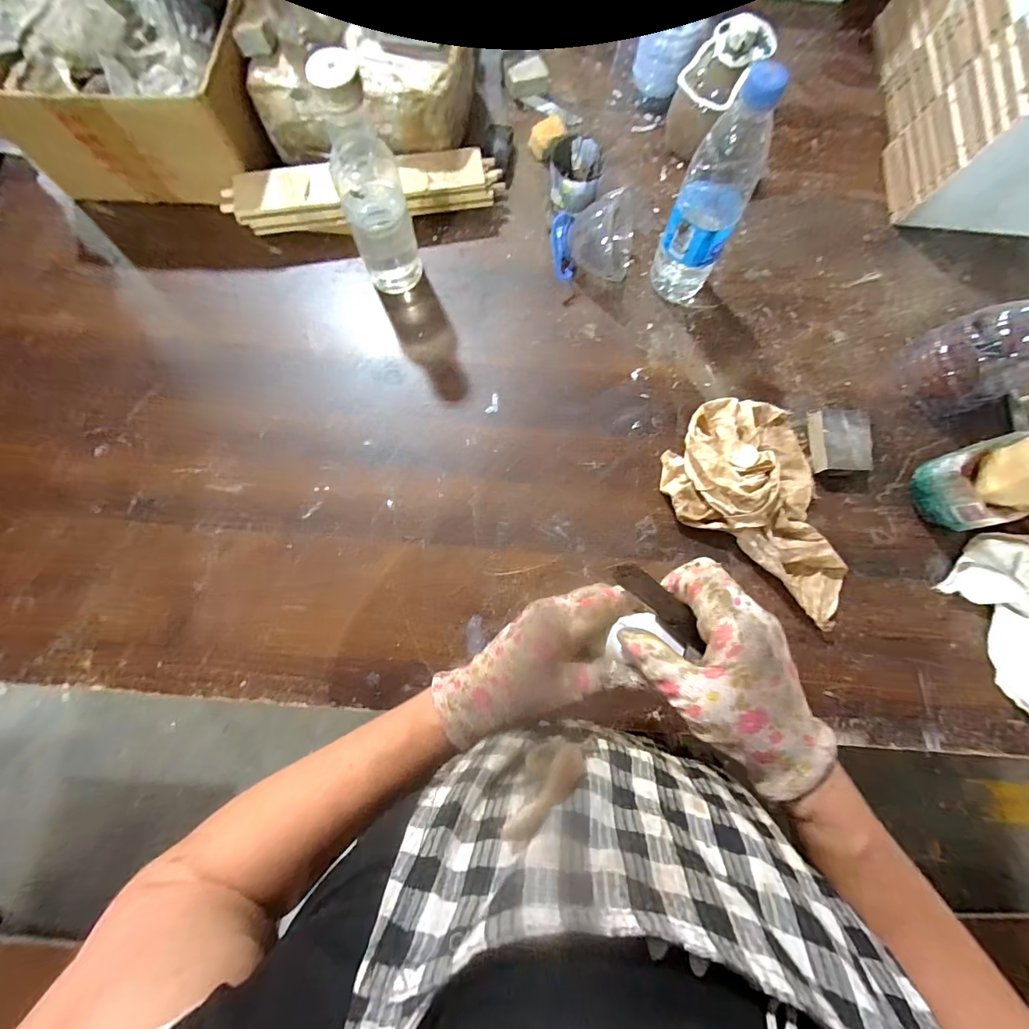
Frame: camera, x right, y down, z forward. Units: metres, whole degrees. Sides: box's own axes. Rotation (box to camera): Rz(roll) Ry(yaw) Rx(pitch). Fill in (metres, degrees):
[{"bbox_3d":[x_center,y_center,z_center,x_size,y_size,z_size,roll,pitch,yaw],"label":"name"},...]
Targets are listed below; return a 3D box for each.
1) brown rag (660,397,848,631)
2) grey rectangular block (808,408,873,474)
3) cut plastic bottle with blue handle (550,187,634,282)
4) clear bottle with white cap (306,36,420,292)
[{"bbox_3d":[0.283,-0.027,0.468,0.230,0.055,0.172,37,80,6],"label":"brown rag"},{"bbox_3d":[0.364,-0.082,0.496,0.054,0.026,0.070,3,78,0],"label":"grey rectangular block"},{"bbox_3d":[0.095,-0.321,0.515,0.114,0.075,0.078,-15,79,-4],"label":"cut plastic bottle with blue handle"},{"bbox_3d":[-0.137,-0.308,0.434,0.060,0.209,0.049,-17,79,-4],"label":"clear bottle with white cap"}]

